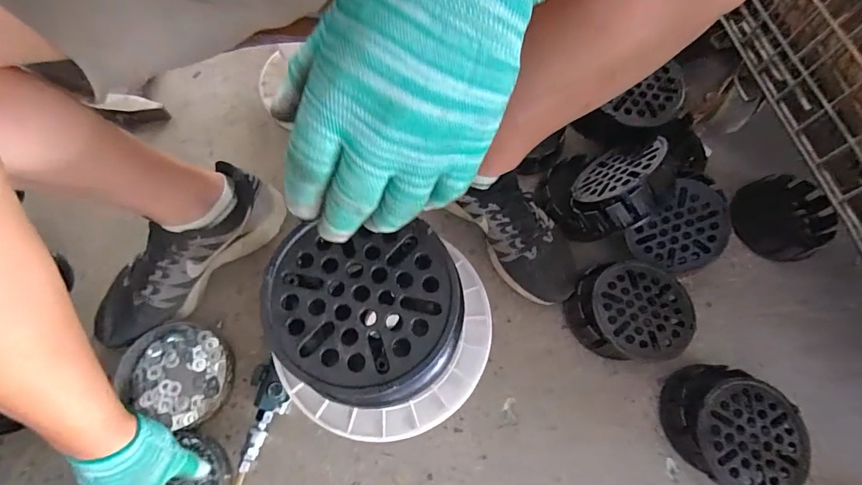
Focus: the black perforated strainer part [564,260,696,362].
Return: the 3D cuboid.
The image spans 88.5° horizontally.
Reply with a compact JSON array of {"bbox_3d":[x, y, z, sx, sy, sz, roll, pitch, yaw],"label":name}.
[{"bbox_3d":[0.271,0.098,0.614,0.159,0.058,0.136,-5,66,-4],"label":"black perforated strainer part"}]

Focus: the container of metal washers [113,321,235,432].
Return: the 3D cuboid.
[{"bbox_3d":[-0.330,0.170,0.582,0.140,0.023,0.119,24,67,9],"label":"container of metal washers"}]

